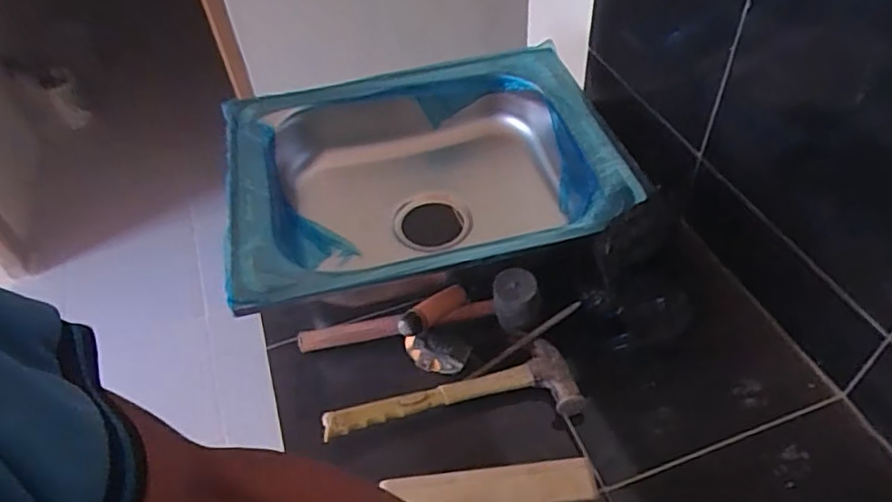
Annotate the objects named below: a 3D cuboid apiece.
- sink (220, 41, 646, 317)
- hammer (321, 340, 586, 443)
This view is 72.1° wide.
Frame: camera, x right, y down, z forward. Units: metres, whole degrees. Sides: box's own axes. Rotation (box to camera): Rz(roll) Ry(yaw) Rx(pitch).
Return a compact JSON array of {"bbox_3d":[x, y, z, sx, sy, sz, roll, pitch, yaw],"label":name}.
[{"bbox_3d":[-0.031,-0.086,0.840,0.491,0.142,0.413,-11,48,-6],"label":"sink"},{"bbox_3d":[0.006,0.151,0.668,0.271,0.027,0.075,-8,47,-2],"label":"hammer"}]

